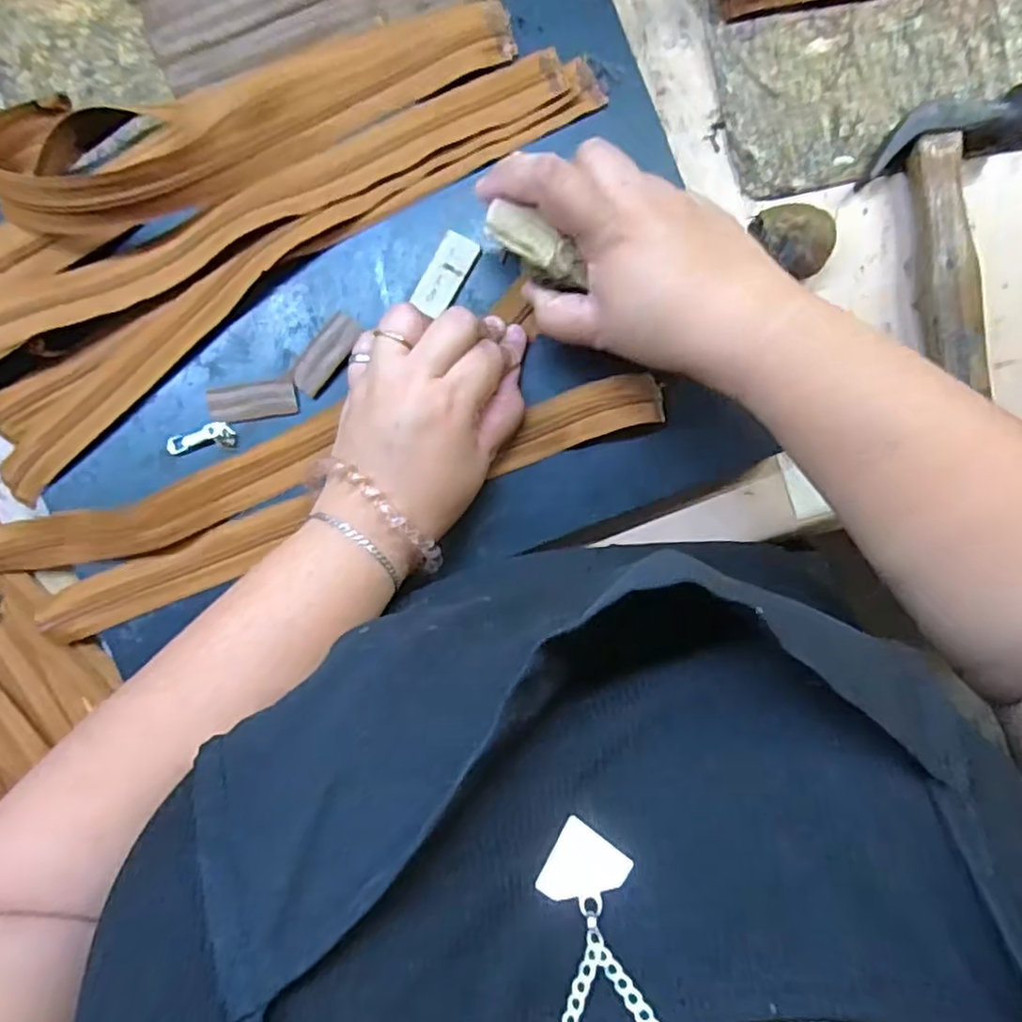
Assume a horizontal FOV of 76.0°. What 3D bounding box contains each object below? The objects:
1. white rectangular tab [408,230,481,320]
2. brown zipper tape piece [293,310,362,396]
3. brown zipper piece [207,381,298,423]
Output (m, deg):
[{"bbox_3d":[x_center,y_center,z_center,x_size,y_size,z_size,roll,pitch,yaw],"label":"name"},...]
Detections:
[{"bbox_3d":[-0.037,-0.134,0.370,0.021,0.008,0.048,29,90,-2],"label":"white rectangular tab"},{"bbox_3d":[-0.105,-0.089,0.369,0.018,0.006,0.048,39,90,-2],"label":"brown zipper tape piece"},{"bbox_3d":[-0.147,-0.062,0.370,0.050,0.004,0.020,-7,91,-1],"label":"brown zipper piece"}]

